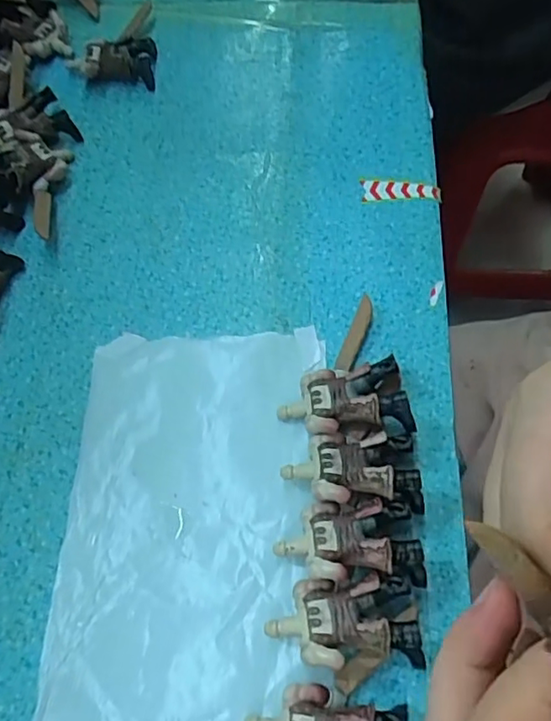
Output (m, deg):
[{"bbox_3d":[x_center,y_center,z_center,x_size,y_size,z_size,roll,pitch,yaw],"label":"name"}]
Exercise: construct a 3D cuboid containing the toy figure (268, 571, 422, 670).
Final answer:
[{"bbox_3d":[0.027,0.105,0.236,0.058,0.021,0.032,-3,63,1],"label":"toy figure"}]

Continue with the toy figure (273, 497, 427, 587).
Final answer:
[{"bbox_3d":[0.031,0.077,0.250,0.060,0.024,0.032,0,63,2],"label":"toy figure"}]

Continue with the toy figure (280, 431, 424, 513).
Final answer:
[{"bbox_3d":[0.034,0.050,0.264,0.060,0.023,0.033,2,63,3],"label":"toy figure"}]

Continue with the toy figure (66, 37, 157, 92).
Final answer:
[{"bbox_3d":[-0.109,-0.202,0.395,0.056,0.020,0.032,5,63,5],"label":"toy figure"}]

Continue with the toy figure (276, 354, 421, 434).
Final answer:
[{"bbox_3d":[0.032,0.019,0.280,0.059,0.023,0.036,-7,63,-1],"label":"toy figure"}]

